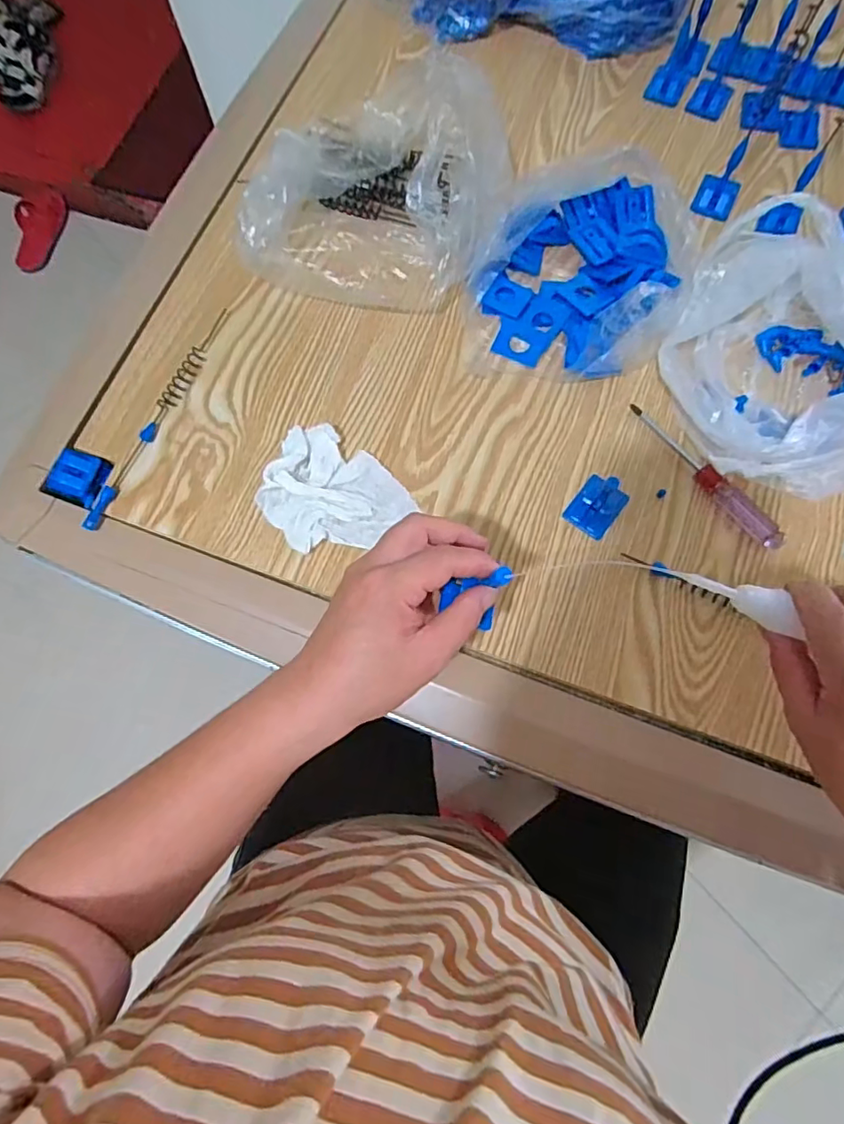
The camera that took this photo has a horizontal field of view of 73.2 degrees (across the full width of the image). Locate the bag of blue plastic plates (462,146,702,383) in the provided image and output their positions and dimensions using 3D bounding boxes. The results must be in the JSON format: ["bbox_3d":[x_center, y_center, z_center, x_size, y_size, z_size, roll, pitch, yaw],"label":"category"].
[{"bbox_3d":[0.134,-0.254,0.480,0.180,0.044,0.209,6,73,4],"label":"bag of blue plastic plates"}]

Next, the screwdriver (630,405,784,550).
[{"bbox_3d":[0.214,-0.068,0.429,0.014,0.017,0.148,-37,75,-9],"label":"screwdriver"}]

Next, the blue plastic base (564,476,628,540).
[{"bbox_3d":[0.133,-0.043,0.429,0.034,0.016,0.043,37,78,12],"label":"blue plastic base"}]

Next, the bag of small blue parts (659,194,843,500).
[{"bbox_3d":[0.276,-0.164,0.435,0.170,0.064,0.218,6,73,4],"label":"bag of small blue parts"}]

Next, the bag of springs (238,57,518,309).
[{"bbox_3d":[-0.033,-0.316,0.478,0.196,0.094,0.190,24,75,9],"label":"bag of springs"}]

